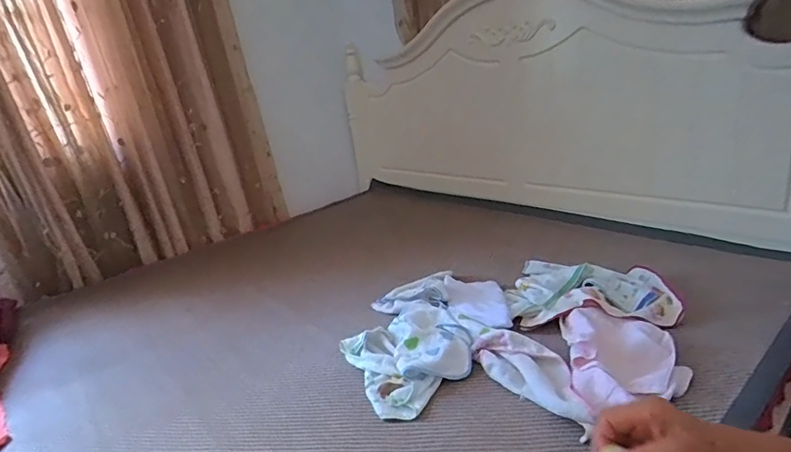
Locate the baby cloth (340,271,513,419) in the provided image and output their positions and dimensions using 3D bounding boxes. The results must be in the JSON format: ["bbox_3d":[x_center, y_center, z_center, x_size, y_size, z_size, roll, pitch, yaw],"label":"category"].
[{"bbox_3d":[0.059,0.232,1.084,0.344,0.070,0.497,10,26,42],"label":"baby cloth"}]

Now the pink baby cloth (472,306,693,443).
[{"bbox_3d":[0.379,0.246,0.887,0.367,0.052,0.293,-15,20,-19],"label":"pink baby cloth"}]

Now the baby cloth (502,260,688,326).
[{"bbox_3d":[0.469,0.151,1.132,0.374,0.053,0.275,-2,20,15],"label":"baby cloth"}]

